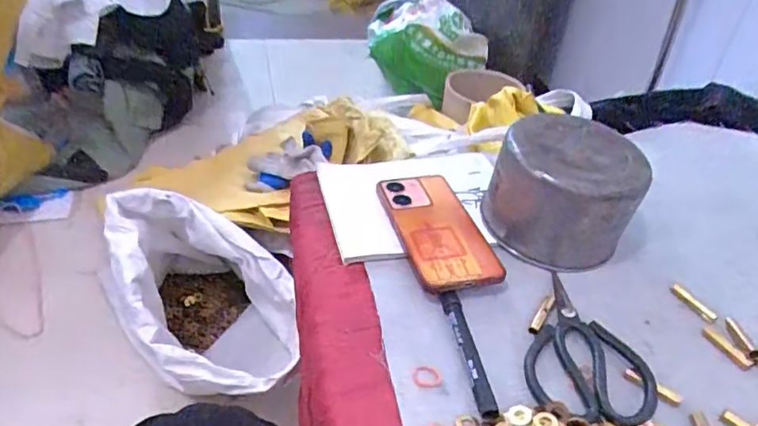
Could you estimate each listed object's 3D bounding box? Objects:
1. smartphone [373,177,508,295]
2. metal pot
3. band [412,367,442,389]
[{"bbox_3d":[0.053,0.013,0.538,0.074,0.015,0.155,-10,43,-14],"label":"smartphone"},{"bbox_3d":[0.180,-0.021,0.533,0.121,0.108,0.113,3,39,-3],"label":"metal pot"},{"bbox_3d":[0.037,0.126,0.432,0.022,0.004,0.018,2,39,-5],"label":"band"}]

